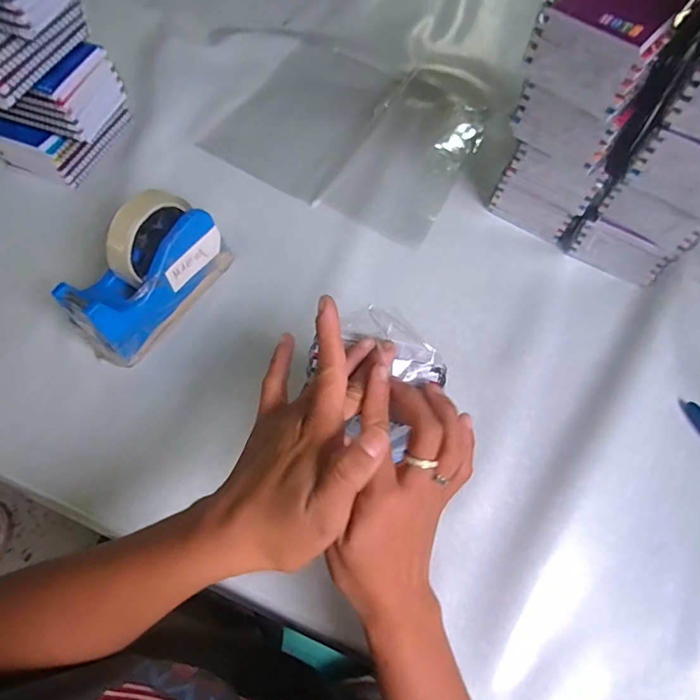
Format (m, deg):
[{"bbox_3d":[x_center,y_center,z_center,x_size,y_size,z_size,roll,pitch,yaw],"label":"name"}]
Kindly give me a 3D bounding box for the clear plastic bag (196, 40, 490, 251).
[{"bbox_3d":[0.005,-0.291,0.615,0.305,0.013,0.269,27,66,11],"label":"clear plastic bag"}]

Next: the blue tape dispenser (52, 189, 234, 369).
[{"bbox_3d":[-0.194,-0.073,0.442,0.060,0.105,0.163,31,67,13],"label":"blue tape dispenser"}]

